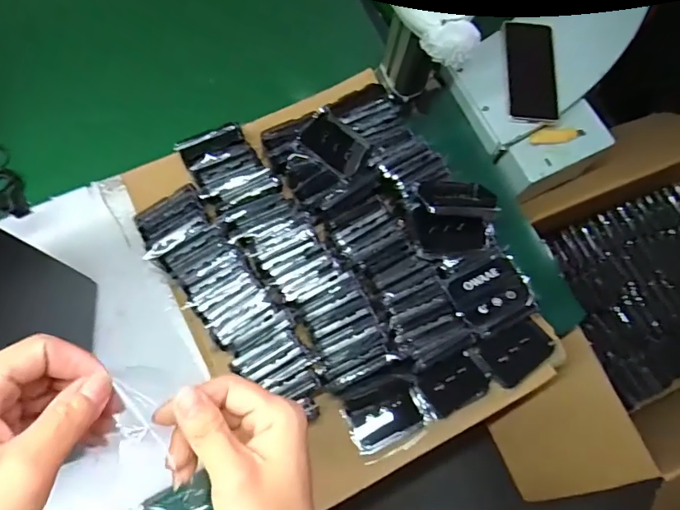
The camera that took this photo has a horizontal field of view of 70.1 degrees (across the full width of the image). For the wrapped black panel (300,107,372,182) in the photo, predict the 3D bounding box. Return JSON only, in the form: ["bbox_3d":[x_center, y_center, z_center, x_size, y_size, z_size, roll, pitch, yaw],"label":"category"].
[{"bbox_3d":[-0.006,-0.139,0.615,0.085,0.014,0.056,37,75,6],"label":"wrapped black panel"}]

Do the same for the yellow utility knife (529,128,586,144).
[{"bbox_3d":[0.320,-0.174,0.706,0.084,0.014,0.020,-2,75,-5],"label":"yellow utility knife"}]

